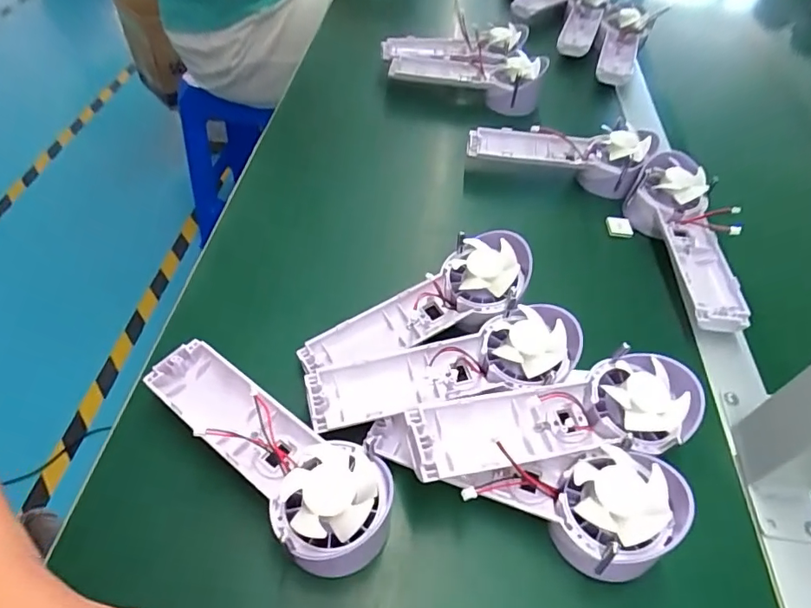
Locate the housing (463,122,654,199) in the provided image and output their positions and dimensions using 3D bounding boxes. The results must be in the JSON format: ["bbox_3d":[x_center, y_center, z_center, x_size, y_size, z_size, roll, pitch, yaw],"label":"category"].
[{"bbox_3d":[0.151,-0.148,0.508,0.174,0.054,0.049,9,51,2],"label":"housing"}]

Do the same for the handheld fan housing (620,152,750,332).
[{"bbox_3d":[0.240,-0.055,0.430,0.067,0.047,0.179,4,51,-2],"label":"handheld fan housing"}]

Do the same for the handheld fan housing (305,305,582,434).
[{"bbox_3d":[0.027,0.043,0.318,0.172,0.032,0.056,-14,54,-16],"label":"handheld fan housing"}]

